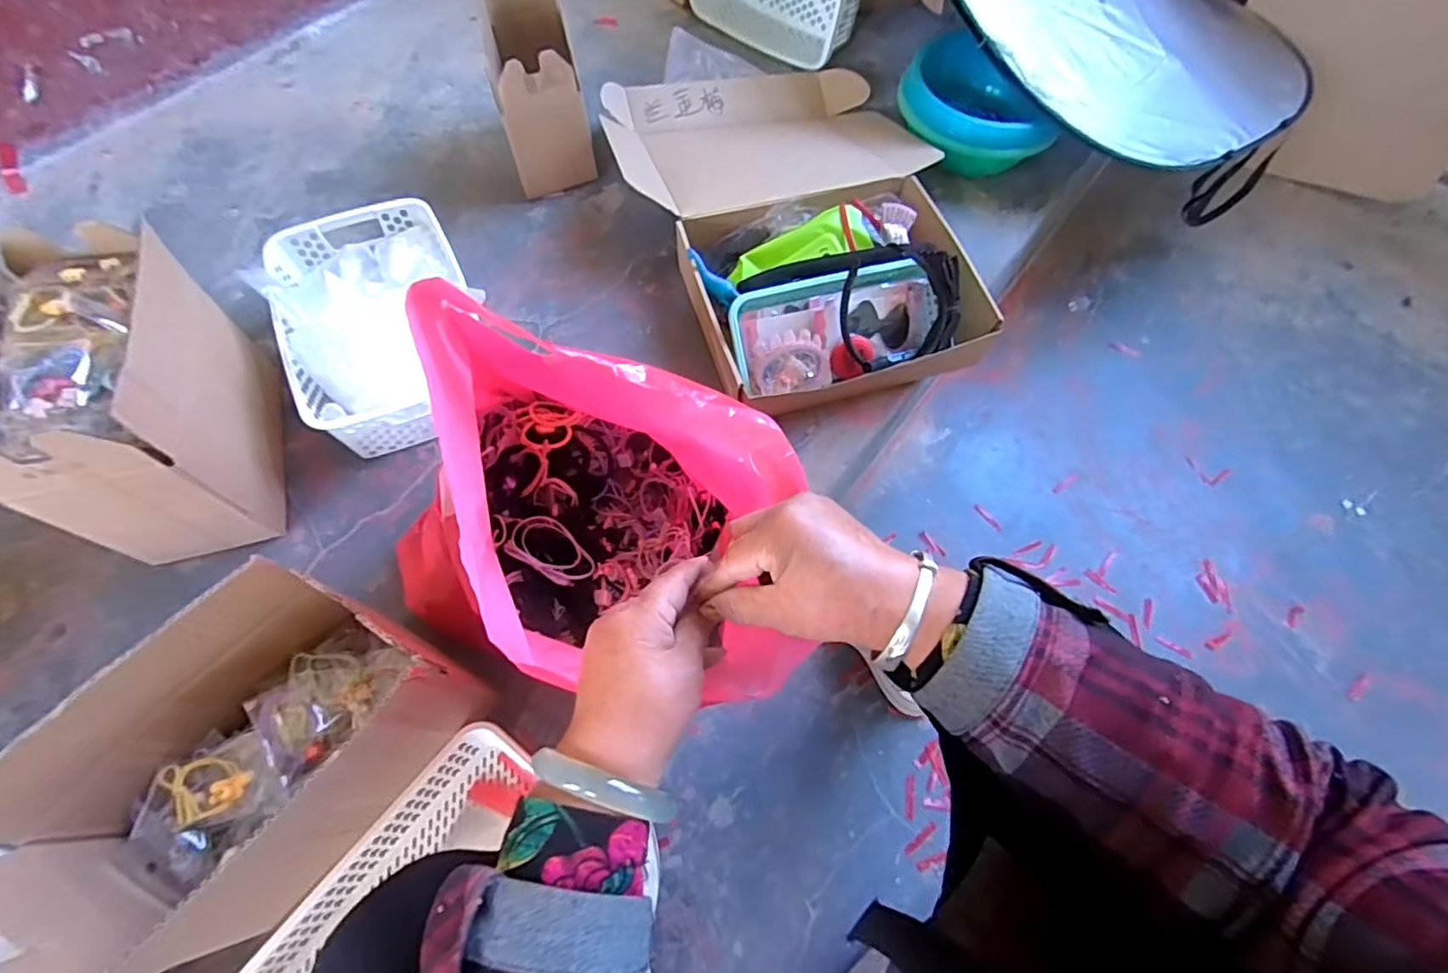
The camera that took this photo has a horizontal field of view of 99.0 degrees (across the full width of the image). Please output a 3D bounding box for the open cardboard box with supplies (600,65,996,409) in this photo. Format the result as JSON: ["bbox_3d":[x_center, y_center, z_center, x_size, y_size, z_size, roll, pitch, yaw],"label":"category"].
[{"bbox_3d":[0.093,-0.394,0.835,0.424,0.126,0.622,-12,65,-7],"label":"open cardboard box with supplies"}]

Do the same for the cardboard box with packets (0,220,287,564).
[{"bbox_3d":[-0.546,-0.075,0.589,0.147,0.220,0.235,-16,66,-9],"label":"cardboard box with packets"}]

